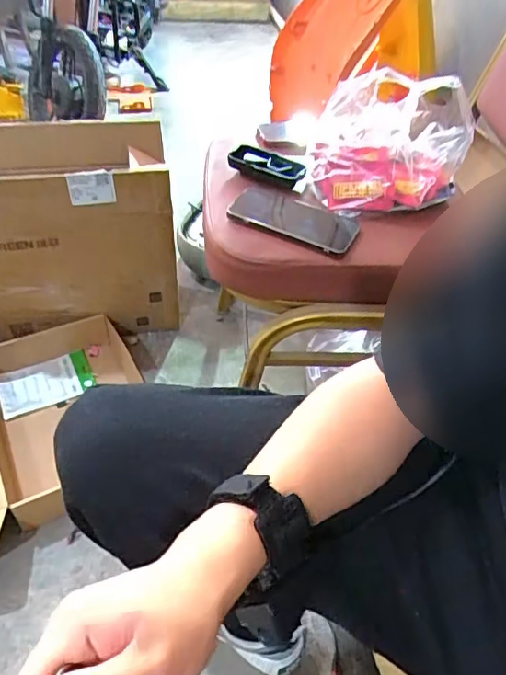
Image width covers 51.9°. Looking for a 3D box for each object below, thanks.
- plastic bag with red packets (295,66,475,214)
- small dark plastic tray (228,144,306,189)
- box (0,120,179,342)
[{"bbox_3d":[0.187,-0.278,0.720,0.208,0.139,0.184,14,46,9],"label":"plastic bag with red packets"},{"bbox_3d":[0.020,-0.252,0.757,0.112,0.031,0.055,11,46,7],"label":"small dark plastic tray"},{"bbox_3d":[-0.363,-0.211,1.069,0.376,0.398,0.228,-7,47,-11],"label":"box"}]

